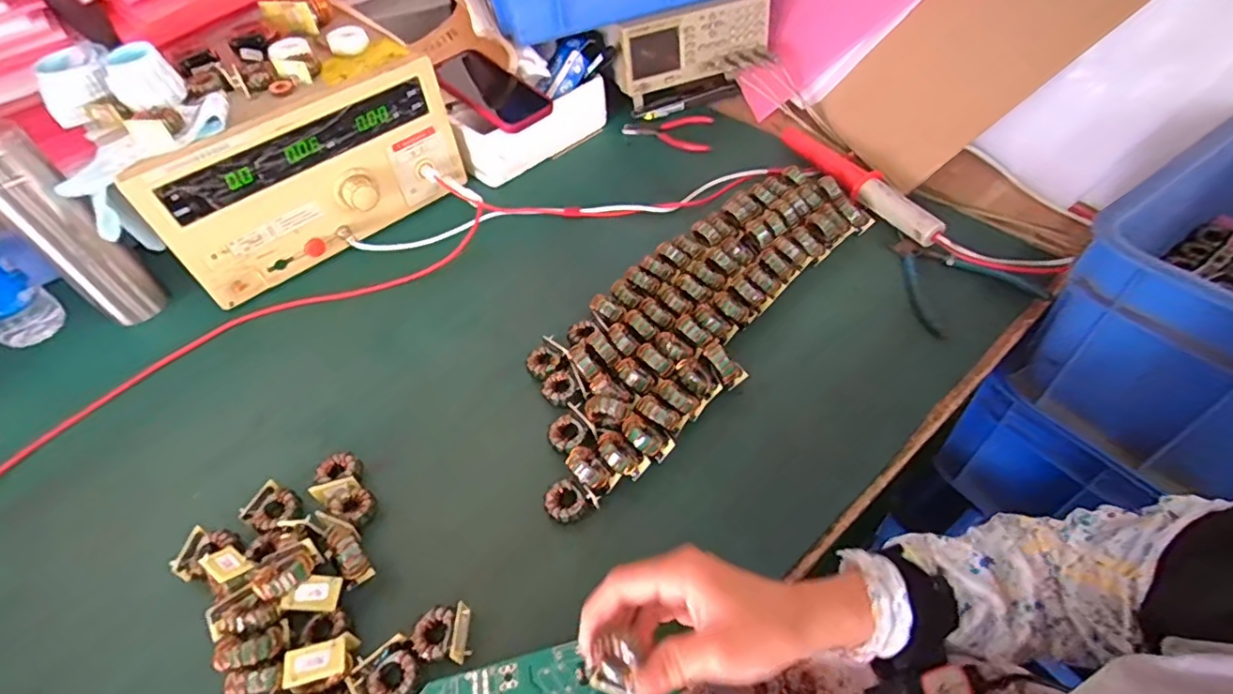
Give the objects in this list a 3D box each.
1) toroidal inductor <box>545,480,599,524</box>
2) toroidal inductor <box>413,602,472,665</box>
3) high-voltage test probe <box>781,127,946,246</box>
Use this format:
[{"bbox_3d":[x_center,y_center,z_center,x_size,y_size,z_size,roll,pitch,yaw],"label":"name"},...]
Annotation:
[{"bbox_3d":[-0.038,0.123,0.454,0.040,0.021,0.030,22,55,21],"label":"toroidal inductor"},{"bbox_3d":[-0.120,0.202,0.403,0.037,0.023,0.034,-5,50,1],"label":"toroidal inductor"},{"bbox_3d":[0.276,-0.196,0.668,0.033,0.035,0.246,-23,53,-14],"label":"high-voltage test probe"}]

